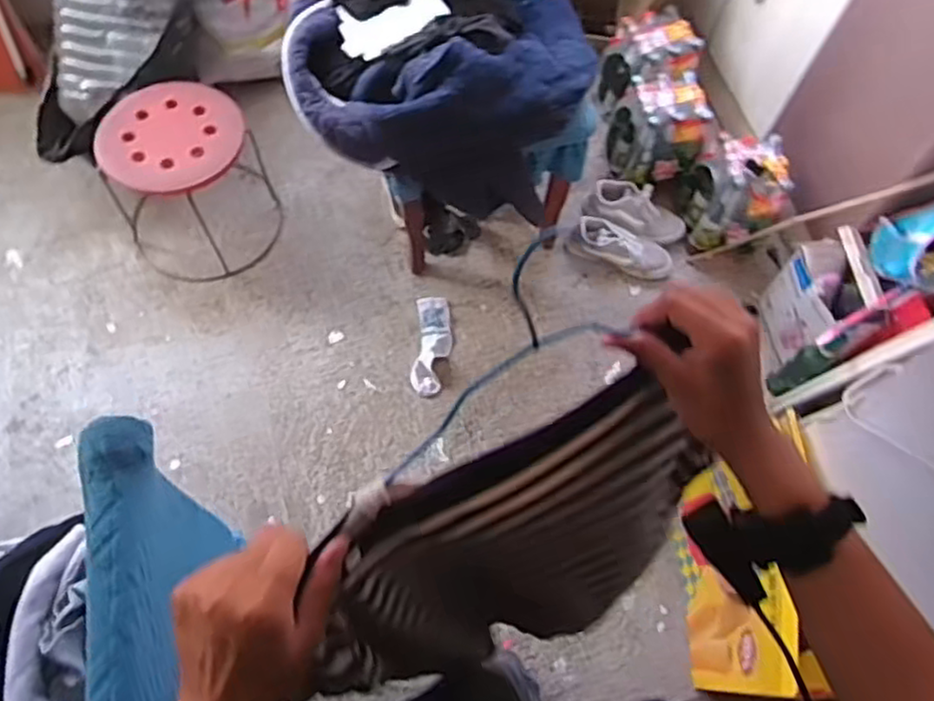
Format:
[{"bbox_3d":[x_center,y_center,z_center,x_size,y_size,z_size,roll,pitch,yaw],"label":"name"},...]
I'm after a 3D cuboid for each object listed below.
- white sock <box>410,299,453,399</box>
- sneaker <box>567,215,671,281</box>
[{"bbox_3d":[-0.081,-0.023,1.653,0.088,0.040,0.257,3,65,-2],"label":"white sock"},{"bbox_3d":[0.397,-0.256,1.790,0.266,0.098,0.079,20,65,-7],"label":"sneaker"}]

